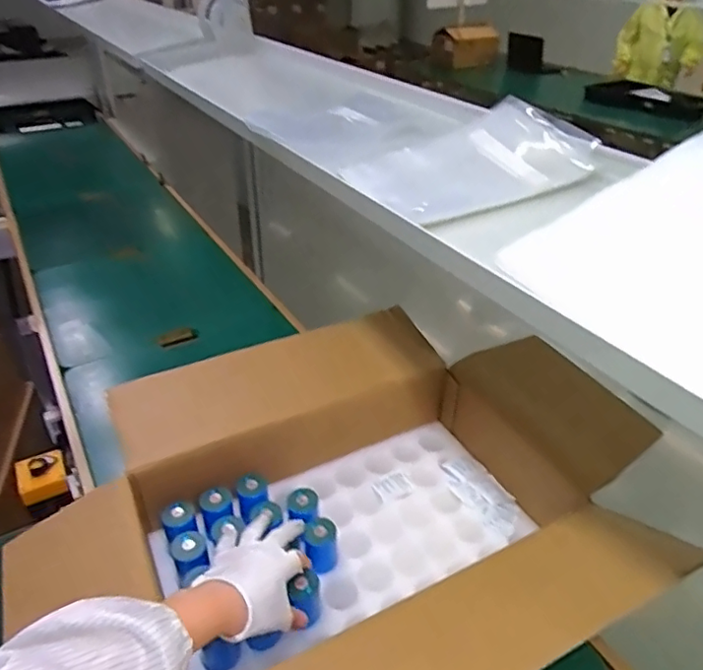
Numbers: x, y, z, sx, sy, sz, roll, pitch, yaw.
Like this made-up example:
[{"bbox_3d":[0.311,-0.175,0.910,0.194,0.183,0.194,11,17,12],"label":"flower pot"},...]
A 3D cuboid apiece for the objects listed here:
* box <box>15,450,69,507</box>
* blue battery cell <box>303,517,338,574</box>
[{"bbox_3d":[-0.544,0.246,1.010,0.073,0.043,0.085,-18,39,-25],"label":"box"},{"bbox_3d":[-0.037,0.259,0.705,0.040,0.062,0.039,1,35,-1],"label":"blue battery cell"}]

